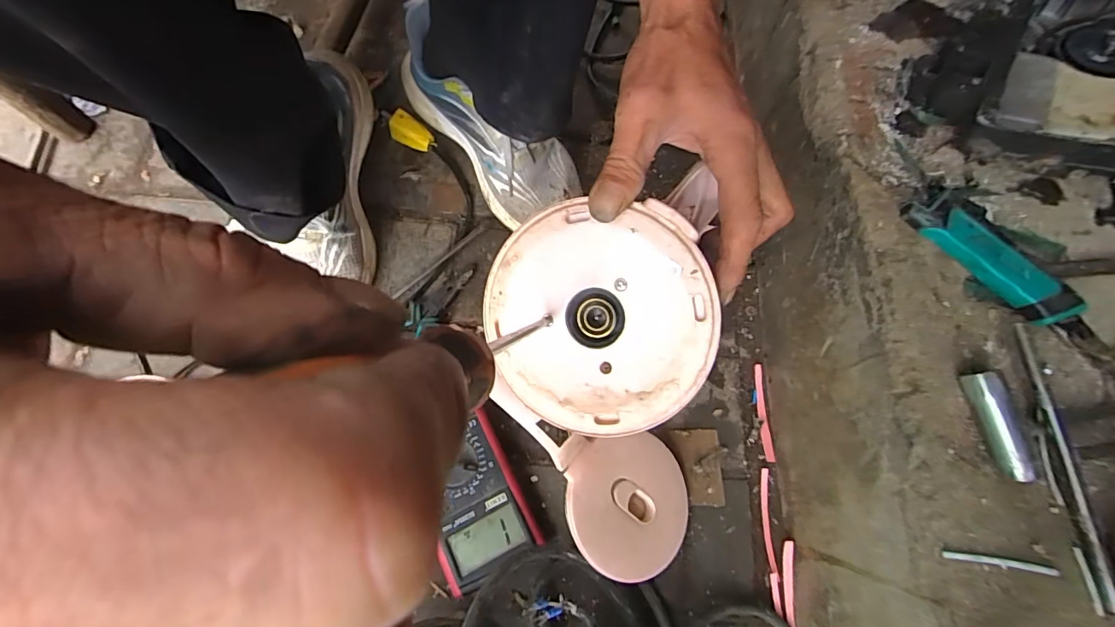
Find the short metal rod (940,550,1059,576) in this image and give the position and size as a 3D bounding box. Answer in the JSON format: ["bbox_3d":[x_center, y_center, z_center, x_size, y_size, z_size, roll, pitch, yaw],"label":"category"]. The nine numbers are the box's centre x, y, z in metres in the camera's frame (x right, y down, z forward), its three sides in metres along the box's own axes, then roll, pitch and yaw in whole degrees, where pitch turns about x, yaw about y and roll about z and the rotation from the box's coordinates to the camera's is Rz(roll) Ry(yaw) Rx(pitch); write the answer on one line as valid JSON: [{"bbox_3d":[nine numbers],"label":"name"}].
[{"bbox_3d":[0.260,0.146,0.281,0.067,0.006,0.005,10,71,-1],"label":"short metal rod"}]

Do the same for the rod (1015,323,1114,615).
[{"bbox_3d":[0.312,0.089,0.296,0.007,0.010,0.166,-3,72,-5],"label":"rod"}]

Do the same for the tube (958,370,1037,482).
[{"bbox_3d":[0.279,0.070,0.303,0.013,0.017,0.066,-10,73,-8],"label":"tube"}]

